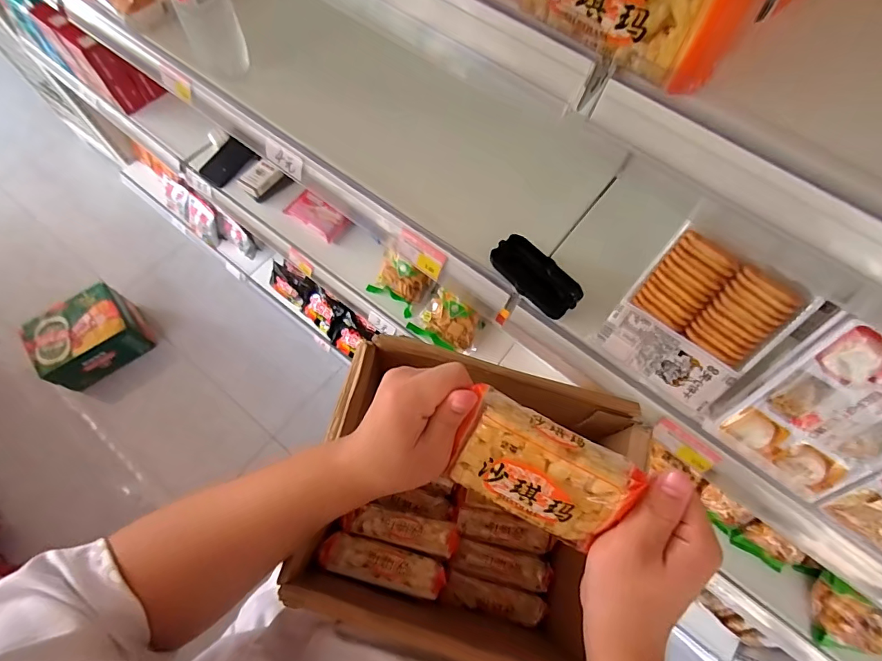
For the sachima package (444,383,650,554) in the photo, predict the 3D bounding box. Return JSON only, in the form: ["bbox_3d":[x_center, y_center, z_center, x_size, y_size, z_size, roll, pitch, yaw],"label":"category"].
[{"bbox_3d":[0.067,0.096,0.310,0.112,0.030,0.071,26,105,7],"label":"sachima package"}]

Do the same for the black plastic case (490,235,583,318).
[{"bbox_3d":[0.110,-0.063,0.526,0.109,0.016,0.055,39,72,13],"label":"black plastic case"}]

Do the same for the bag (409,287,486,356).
[{"bbox_3d":[0.015,-0.015,0.917,0.134,0.106,0.028,31,26,10],"label":"bag"}]

